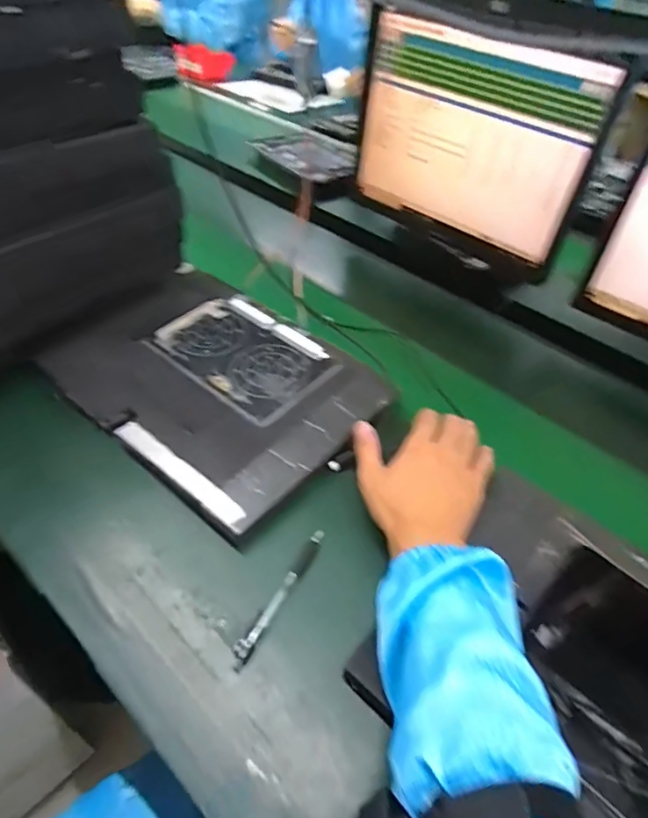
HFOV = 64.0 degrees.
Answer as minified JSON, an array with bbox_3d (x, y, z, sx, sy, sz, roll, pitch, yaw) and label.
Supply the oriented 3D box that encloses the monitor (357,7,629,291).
[{"bbox_3d":[0.207,-0.371,0.784,0.372,0.304,0.052,35,52,26],"label":"monitor"}]

